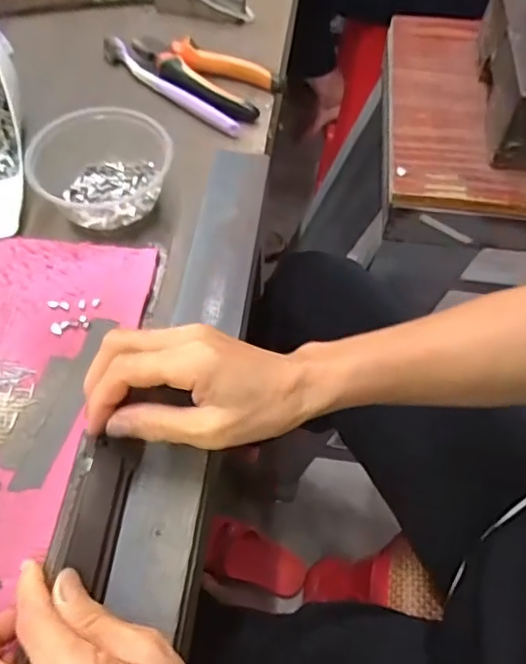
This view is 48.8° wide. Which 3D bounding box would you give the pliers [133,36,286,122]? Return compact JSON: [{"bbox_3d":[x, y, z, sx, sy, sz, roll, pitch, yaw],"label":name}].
[{"bbox_3d":[-0.060,-0.248,0.551,0.149,0.022,0.068,31,62,18],"label":"pliers"}]

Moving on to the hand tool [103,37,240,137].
[{"bbox_3d":[-0.091,-0.232,0.544,0.020,0.013,0.177,-40,66,-23],"label":"hand tool"}]

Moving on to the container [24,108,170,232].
[{"bbox_3d":[-0.126,-0.130,0.456,0.105,0.047,0.098,-26,63,-17],"label":"container"}]

